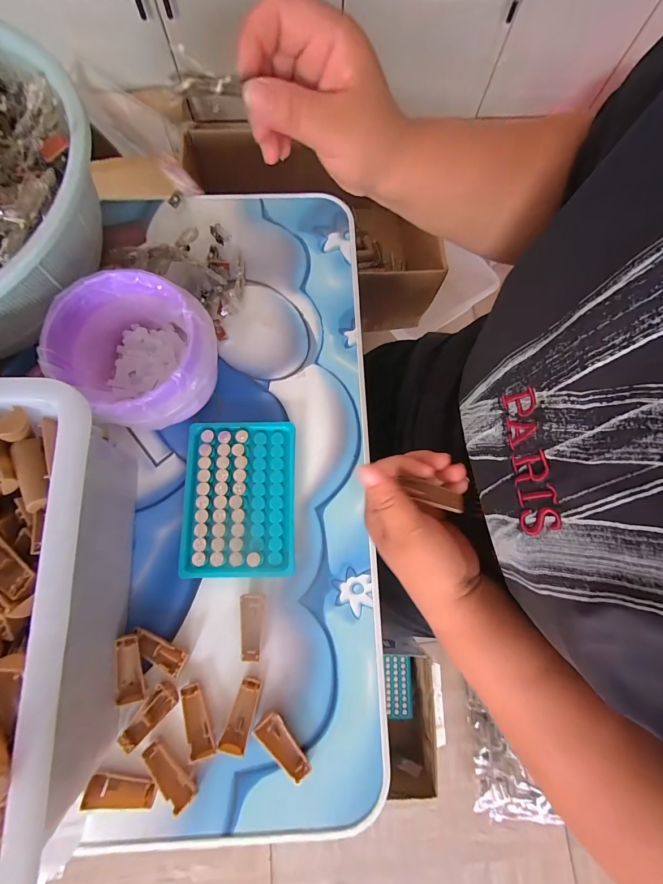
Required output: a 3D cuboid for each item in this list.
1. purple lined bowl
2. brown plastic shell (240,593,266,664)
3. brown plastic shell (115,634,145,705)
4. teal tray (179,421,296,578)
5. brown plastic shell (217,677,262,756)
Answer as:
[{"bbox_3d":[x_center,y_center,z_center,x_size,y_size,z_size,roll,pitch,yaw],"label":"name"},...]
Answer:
[{"bbox_3d":[-0.150,-0.068,0.284,0.108,0.092,0.101,0,77,-2],"label":"purple lined bowl"},{"bbox_3d":[-0.067,0.151,0.276,0.019,0.004,0.049,4,77,-1],"label":"brown plastic shell"},{"bbox_3d":[-0.159,0.177,0.264,0.019,0.013,0.051,-5,90,0],"label":"brown plastic shell"},{"bbox_3d":[-0.080,0.047,0.296,0.093,0.017,0.131,0,77,-2],"label":"teal tray"},{"bbox_3d":[-0.068,0.212,0.263,0.019,0.012,0.050,20,77,2],"label":"brown plastic shell"}]

